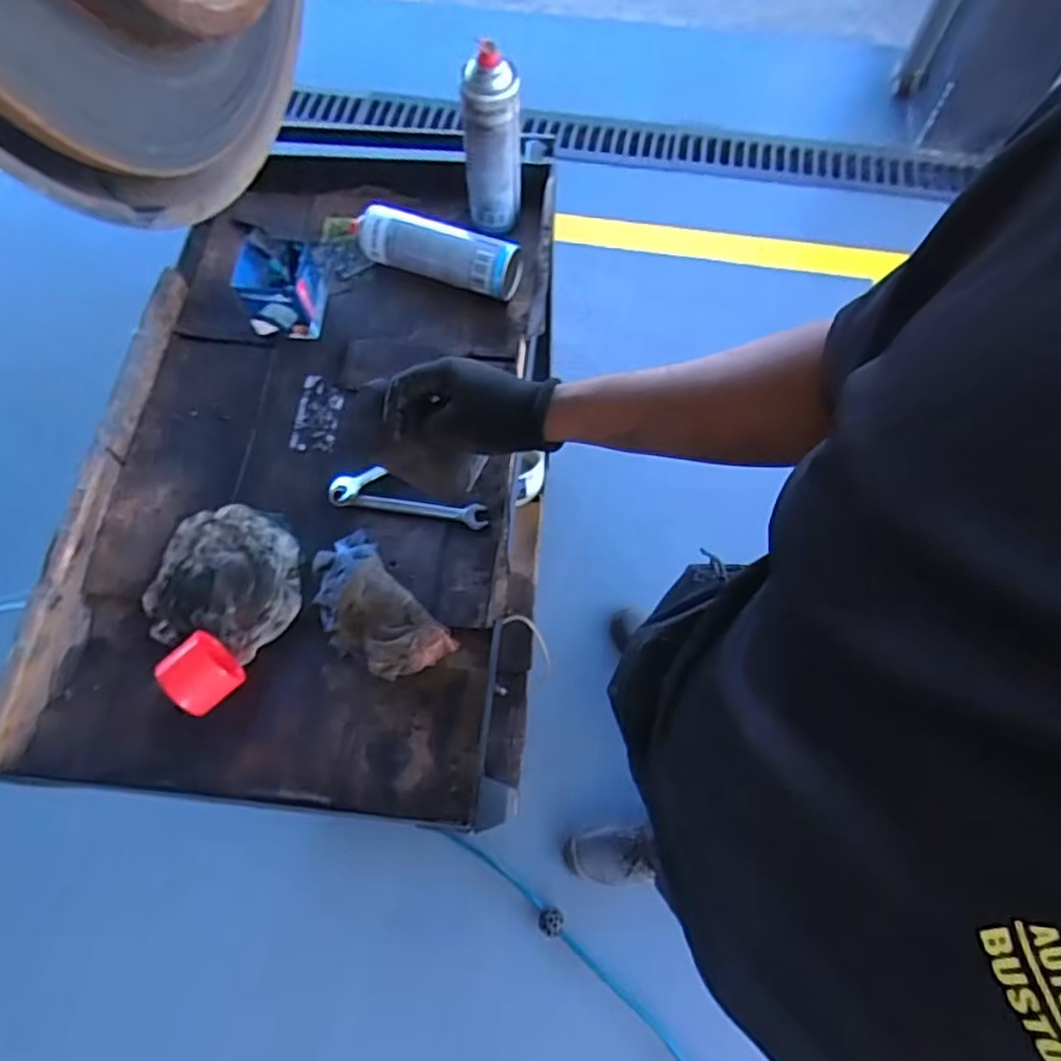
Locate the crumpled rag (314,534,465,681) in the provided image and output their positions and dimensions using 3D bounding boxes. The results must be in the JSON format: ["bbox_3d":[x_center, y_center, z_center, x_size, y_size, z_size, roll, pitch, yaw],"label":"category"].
[{"bbox_3d":[-0.162,0.085,0.693,0.090,0.039,0.163,-40,73,-14],"label":"crumpled rag"}]

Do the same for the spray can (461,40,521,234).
[{"bbox_3d":[-0.045,-0.454,0.808,0.066,0.208,0.055,-2,68,0],"label":"spray can"}]

